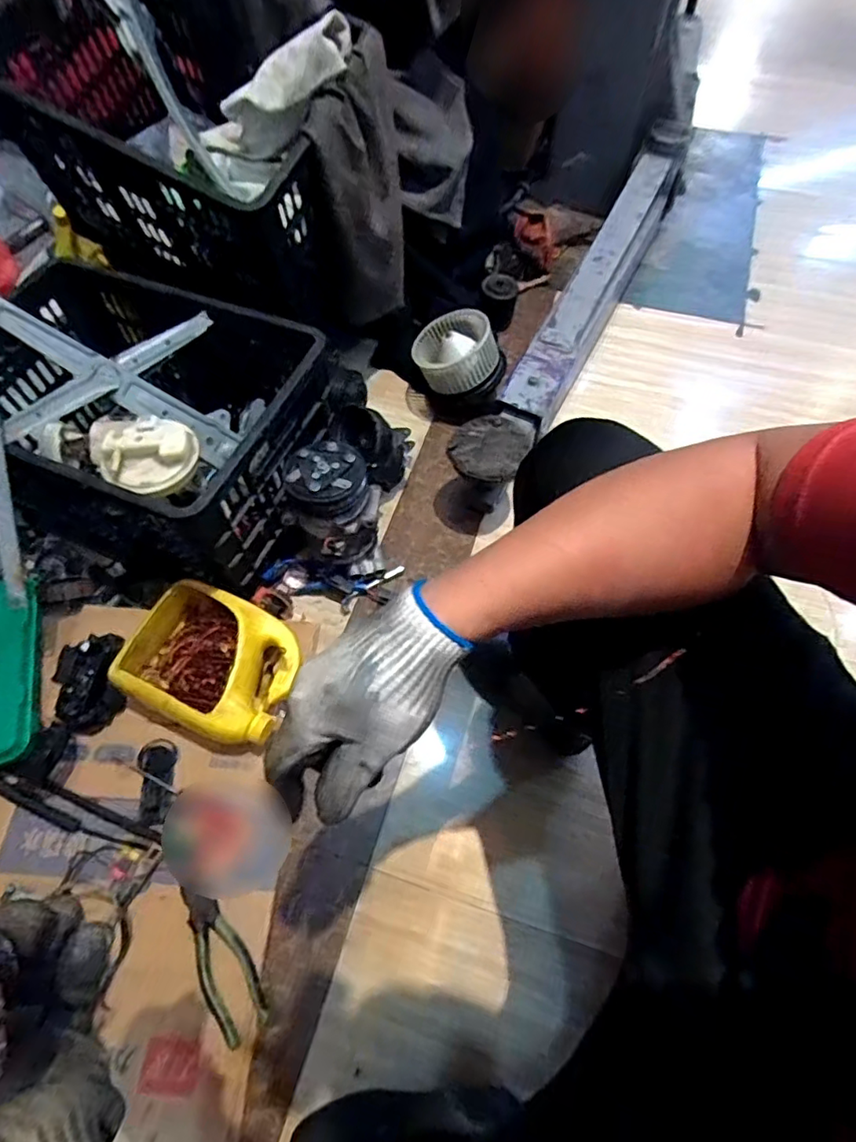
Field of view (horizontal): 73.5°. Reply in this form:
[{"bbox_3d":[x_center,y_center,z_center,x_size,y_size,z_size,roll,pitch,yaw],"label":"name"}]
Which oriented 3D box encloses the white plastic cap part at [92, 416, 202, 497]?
[{"bbox_3d":[-0.360,-0.150,0.734,0.115,0.036,0.110,16,64,9],"label":"white plastic cap part"}]

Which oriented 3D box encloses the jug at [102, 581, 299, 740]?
[{"bbox_3d":[-0.295,0.128,0.801,0.226,0.088,0.177,19,65,11],"label":"jug"}]

